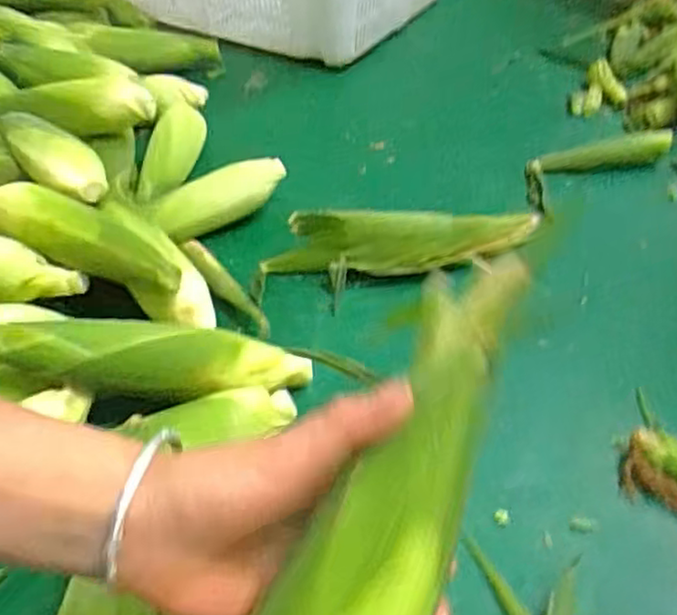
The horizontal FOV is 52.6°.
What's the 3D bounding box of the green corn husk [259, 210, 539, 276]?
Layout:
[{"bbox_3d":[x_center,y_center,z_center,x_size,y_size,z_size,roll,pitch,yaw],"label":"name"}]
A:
[{"bbox_3d":[0.078,-0.075,0.755,0.308,0.060,0.062,-6,45,-6],"label":"green corn husk"}]

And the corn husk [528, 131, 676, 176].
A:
[{"bbox_3d":[0.347,-0.200,0.902,0.196,0.032,0.042,-6,45,-6],"label":"corn husk"}]

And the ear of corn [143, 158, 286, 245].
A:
[{"bbox_3d":[-0.144,-0.127,0.814,0.169,0.051,0.050,-23,49,-22],"label":"ear of corn"}]

